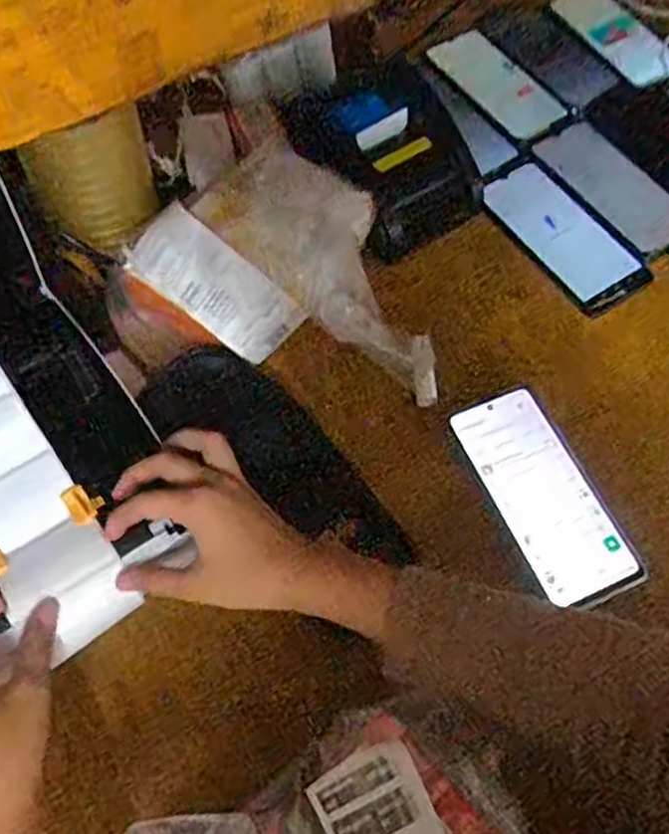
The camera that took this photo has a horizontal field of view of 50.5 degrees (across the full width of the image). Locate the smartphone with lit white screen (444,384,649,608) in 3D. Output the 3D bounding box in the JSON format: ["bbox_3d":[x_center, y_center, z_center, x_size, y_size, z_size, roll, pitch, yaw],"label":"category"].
[{"bbox_3d":[0.152,0.054,0.516,0.073,0.012,0.165,-23,65,-8],"label":"smartphone with lit white screen"}]

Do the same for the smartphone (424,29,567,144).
[{"bbox_3d":[0.162,-0.338,0.717,0.068,0.011,0.147,-35,72,-4],"label":"smartphone"}]

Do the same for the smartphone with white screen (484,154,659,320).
[{"bbox_3d":[0.202,-0.166,0.632,0.078,0.014,0.164,-32,71,-1],"label":"smartphone with white screen"}]

